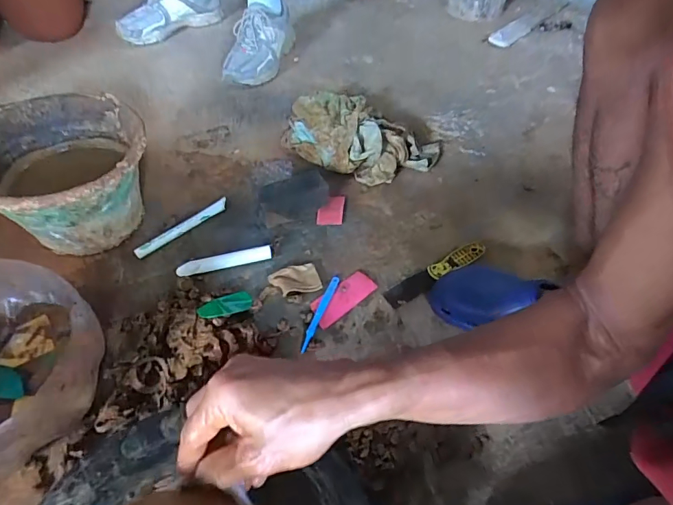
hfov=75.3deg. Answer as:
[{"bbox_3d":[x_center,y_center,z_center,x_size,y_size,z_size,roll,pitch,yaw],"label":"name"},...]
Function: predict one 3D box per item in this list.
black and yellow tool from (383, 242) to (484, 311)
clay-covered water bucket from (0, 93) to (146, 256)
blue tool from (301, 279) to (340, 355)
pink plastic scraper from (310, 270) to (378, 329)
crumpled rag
[{"bbox_3d":[0.163,0.030,0.708,0.197,0.017,0.036,-27,57,-22],"label":"black and yellow tool"},{"bbox_3d":[-0.422,-0.112,0.702,0.239,0.169,0.251,1,51,-2],"label":"clay-covered water bucket"},{"bbox_3d":[-0.024,0.089,0.655,0.013,0.004,0.135,18,52,12],"label":"blue tool"},{"bbox_3d":[0.009,0.069,0.679,0.111,0.005,0.048,-34,60,-26],"label":"pink plastic scraper"},{"bbox_3d":[0.042,-0.223,0.871,0.310,0.076,0.180,19,52,13],"label":"crumpled rag"}]

